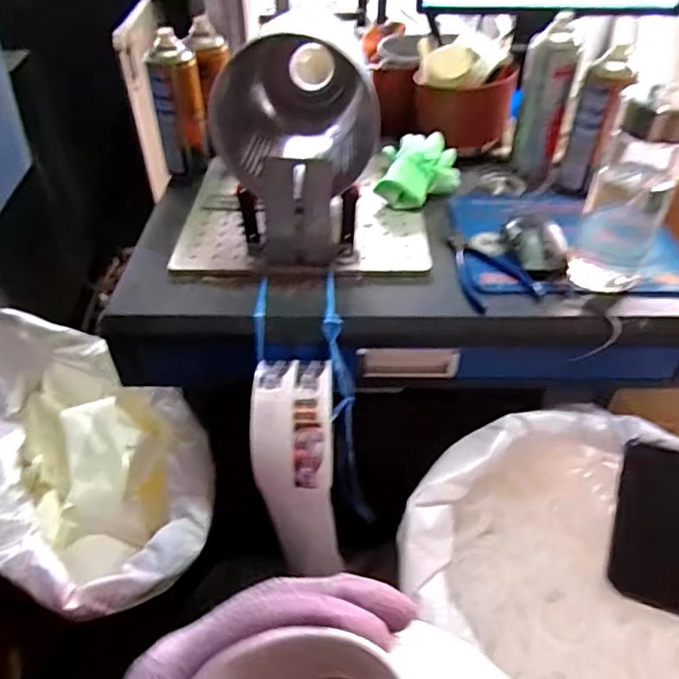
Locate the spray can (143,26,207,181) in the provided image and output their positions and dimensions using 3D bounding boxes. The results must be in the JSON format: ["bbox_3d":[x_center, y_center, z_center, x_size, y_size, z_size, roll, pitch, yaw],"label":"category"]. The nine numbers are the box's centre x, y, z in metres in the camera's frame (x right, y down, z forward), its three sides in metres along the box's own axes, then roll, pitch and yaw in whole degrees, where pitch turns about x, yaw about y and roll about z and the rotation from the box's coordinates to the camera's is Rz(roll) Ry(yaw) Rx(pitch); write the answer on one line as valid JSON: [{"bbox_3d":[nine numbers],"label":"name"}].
[{"bbox_3d":[-0.208,-0.293,0.723,0.062,0.170,0.060,-10,41,-11],"label":"spray can"}]

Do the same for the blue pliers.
[{"bbox_3d":[0.163,-0.080,0.628,0.089,0.013,0.127,-13,42,-15],"label":"blue pliers"}]

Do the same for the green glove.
[{"bbox_3d":[0.107,-0.222,0.738,0.099,0.058,0.124,10,42,12],"label":"green glove"}]

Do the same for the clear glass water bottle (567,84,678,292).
[{"bbox_3d":[0.297,-0.151,0.566,0.077,0.196,0.076,17,43,19],"label":"clear glass water bottle"}]

